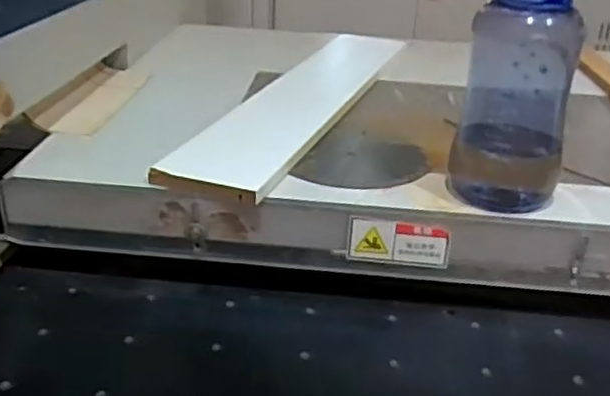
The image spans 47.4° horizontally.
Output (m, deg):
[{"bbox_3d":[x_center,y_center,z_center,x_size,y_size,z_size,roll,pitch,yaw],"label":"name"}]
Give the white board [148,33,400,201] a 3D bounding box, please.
[{"bbox_3d":[-0.002,-0.140,0.957,0.142,0.018,0.624,11,29,18],"label":"white board"}]

